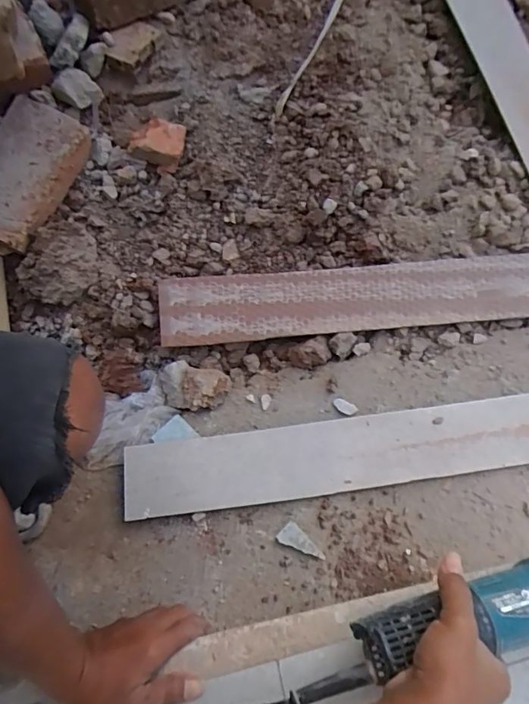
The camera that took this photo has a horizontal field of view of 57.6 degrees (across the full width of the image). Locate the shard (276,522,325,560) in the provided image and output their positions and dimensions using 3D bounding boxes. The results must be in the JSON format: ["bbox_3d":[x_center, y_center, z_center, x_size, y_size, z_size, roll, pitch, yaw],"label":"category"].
[{"bbox_3d":[0.047,0.231,0.588,0.059,0.007,0.026,22,67,11],"label":"shard"}]

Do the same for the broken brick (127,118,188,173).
[{"bbox_3d":[-0.156,-0.305,0.710,0.078,0.054,0.059,10,59,8],"label":"broken brick"}]

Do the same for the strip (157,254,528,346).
[{"bbox_3d":[0.144,-0.079,0.712,0.586,0.008,0.095,-4,82,-3],"label":"strip"}]

